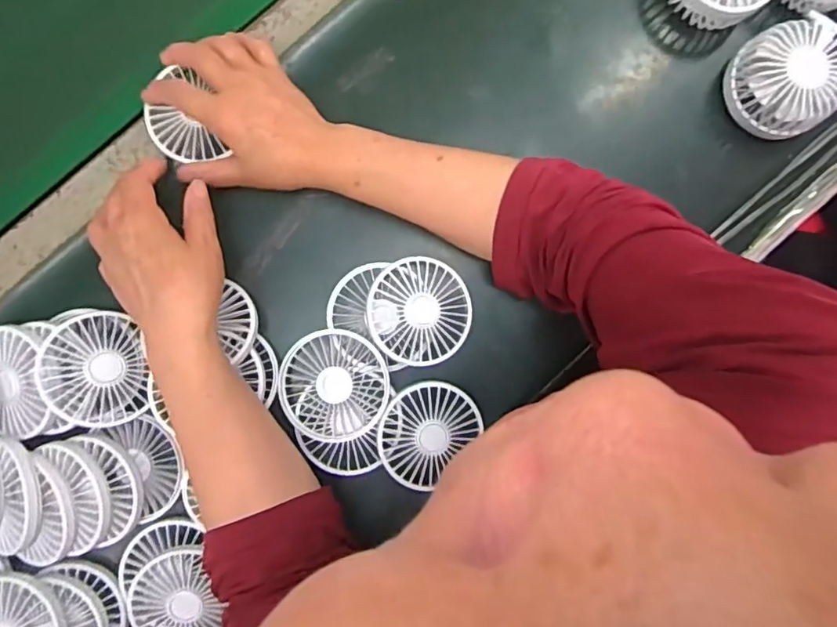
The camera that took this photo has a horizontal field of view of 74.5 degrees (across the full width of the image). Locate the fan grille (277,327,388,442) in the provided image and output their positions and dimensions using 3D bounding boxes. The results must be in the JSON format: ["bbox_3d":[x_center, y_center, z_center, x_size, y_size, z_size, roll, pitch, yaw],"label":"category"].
[{"bbox_3d":[-0.069,0.058,0.450,0.085,0.023,0.086,0,91,-3],"label":"fan grille"}]

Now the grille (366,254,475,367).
[{"bbox_3d":[0.001,-0.002,0.453,0.082,0.021,0.085,0,91,-3],"label":"grille"}]

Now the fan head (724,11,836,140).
[{"bbox_3d":[0.306,-0.193,0.461,0.084,0.049,0.089,0,91,-3],"label":"fan head"}]

